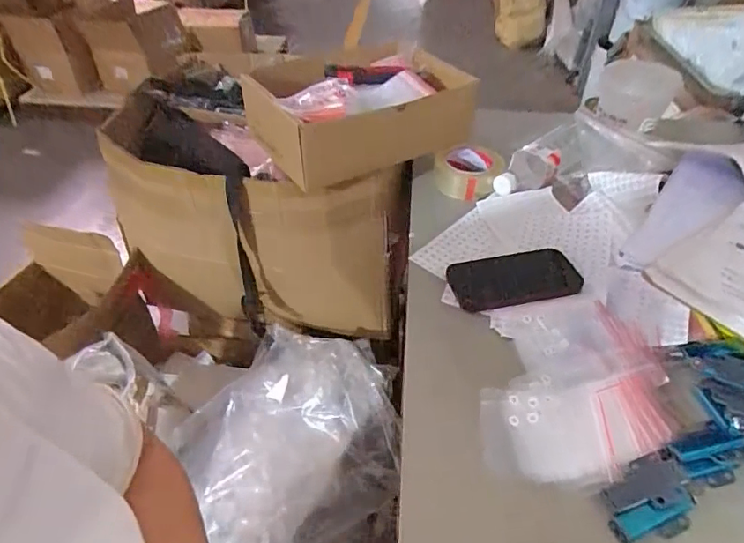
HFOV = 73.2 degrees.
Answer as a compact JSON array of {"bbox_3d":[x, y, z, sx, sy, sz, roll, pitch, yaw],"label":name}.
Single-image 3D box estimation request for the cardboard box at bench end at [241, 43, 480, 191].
[{"bbox_3d":[-0.008,-0.251,0.787,0.319,0.117,0.198,-23,47,-24],"label":"cardboard box at bench end"}]

